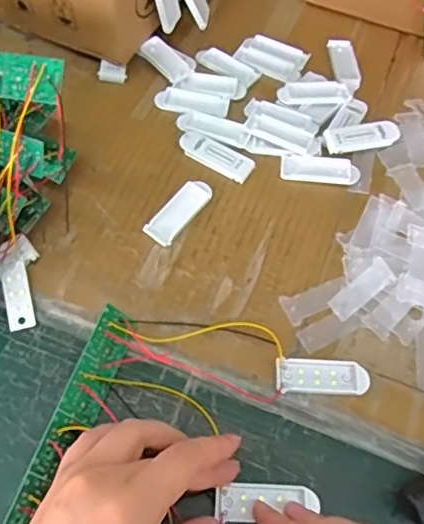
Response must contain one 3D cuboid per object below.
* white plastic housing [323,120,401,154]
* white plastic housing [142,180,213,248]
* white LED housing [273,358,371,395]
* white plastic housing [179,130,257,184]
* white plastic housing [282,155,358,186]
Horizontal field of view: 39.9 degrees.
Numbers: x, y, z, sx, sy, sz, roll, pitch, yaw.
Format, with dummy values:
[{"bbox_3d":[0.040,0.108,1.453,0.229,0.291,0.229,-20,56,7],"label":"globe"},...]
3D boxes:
[{"bbox_3d":[0.114,-0.097,0.449,0.058,0.009,0.023,-7,62,-8],"label":"white plastic housing"},{"bbox_3d":[-0.022,-0.036,0.413,0.021,0.005,0.058,35,65,14],"label":"white plastic housing"},{"bbox_3d":[0.068,0.071,0.363,0.057,0.007,0.019,1,62,-4],"label":"white LED housing"},{"bbox_3d":[0.003,-0.079,0.434,0.058,0.004,0.023,28,63,11],"label":"white plastic housing"},{"bbox_3d":[0.080,-0.069,0.434,0.057,0.005,0.021,7,61,-1],"label":"white plastic housing"}]

